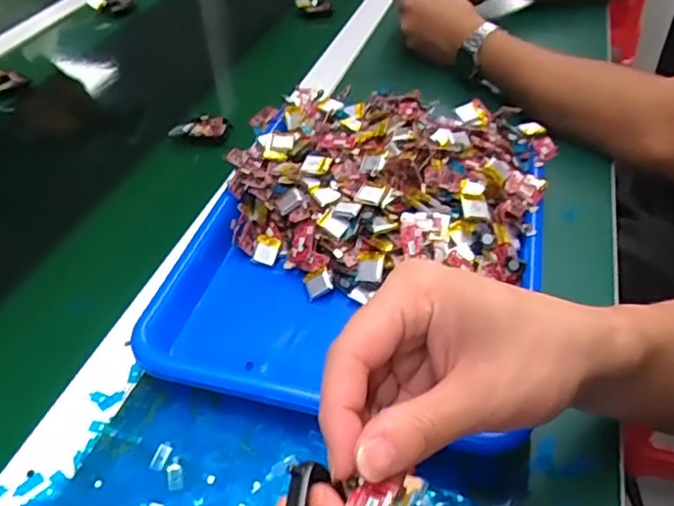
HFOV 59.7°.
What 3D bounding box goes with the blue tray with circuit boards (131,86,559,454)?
[{"bbox_3d":[0.021,-0.023,0.450,0.256,0.066,0.327,11,45,12],"label":"blue tray with circuit boards"}]

